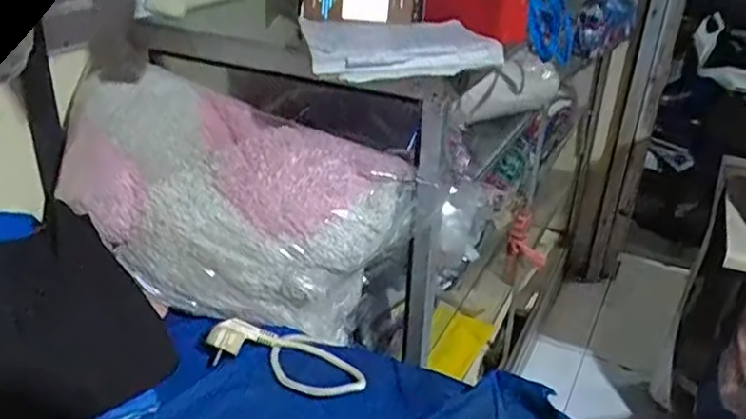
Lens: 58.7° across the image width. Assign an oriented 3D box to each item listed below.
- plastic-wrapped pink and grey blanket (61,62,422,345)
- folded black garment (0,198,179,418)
[{"bbox_3d":[-0.167,-0.001,0.774,0.383,0.236,0.184,13,30,17],"label":"plastic-wrapped pink and grey blanket"},{"bbox_3d":[-0.346,0.083,0.625,0.216,0.125,0.257,-22,37,-38],"label":"folded black garment"}]

